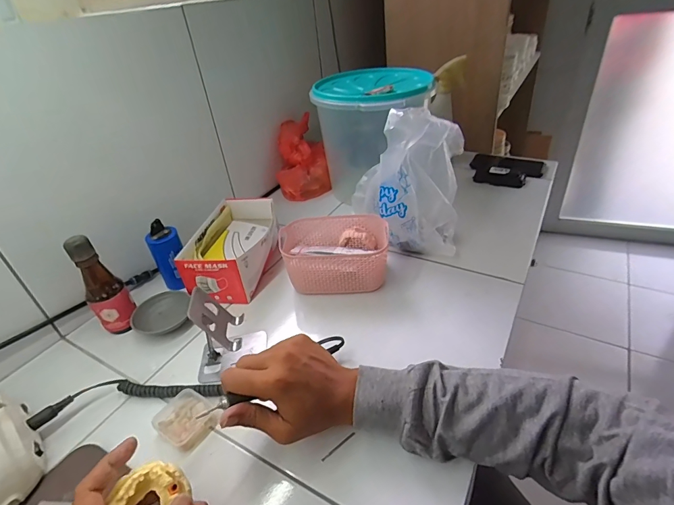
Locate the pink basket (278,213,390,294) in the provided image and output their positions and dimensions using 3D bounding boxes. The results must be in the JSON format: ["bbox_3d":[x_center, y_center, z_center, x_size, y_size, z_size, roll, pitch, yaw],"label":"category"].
[{"bbox_3d":[-0.005,0.001,0.626,0.169,0.069,0.119,-2,36,6],"label":"pink basket"}]

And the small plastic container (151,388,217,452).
[{"bbox_3d":[-0.179,0.192,0.442,0.063,0.018,0.055,23,45,34],"label":"small plastic container"}]

